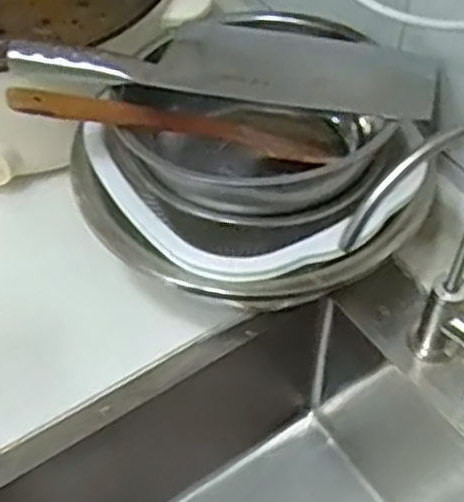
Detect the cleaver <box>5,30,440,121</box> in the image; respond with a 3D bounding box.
[{"bbox_3d":[-0.003,-0.154,0.636,0.331,0.028,0.082,4,52,3],"label":"cleaver"}]

